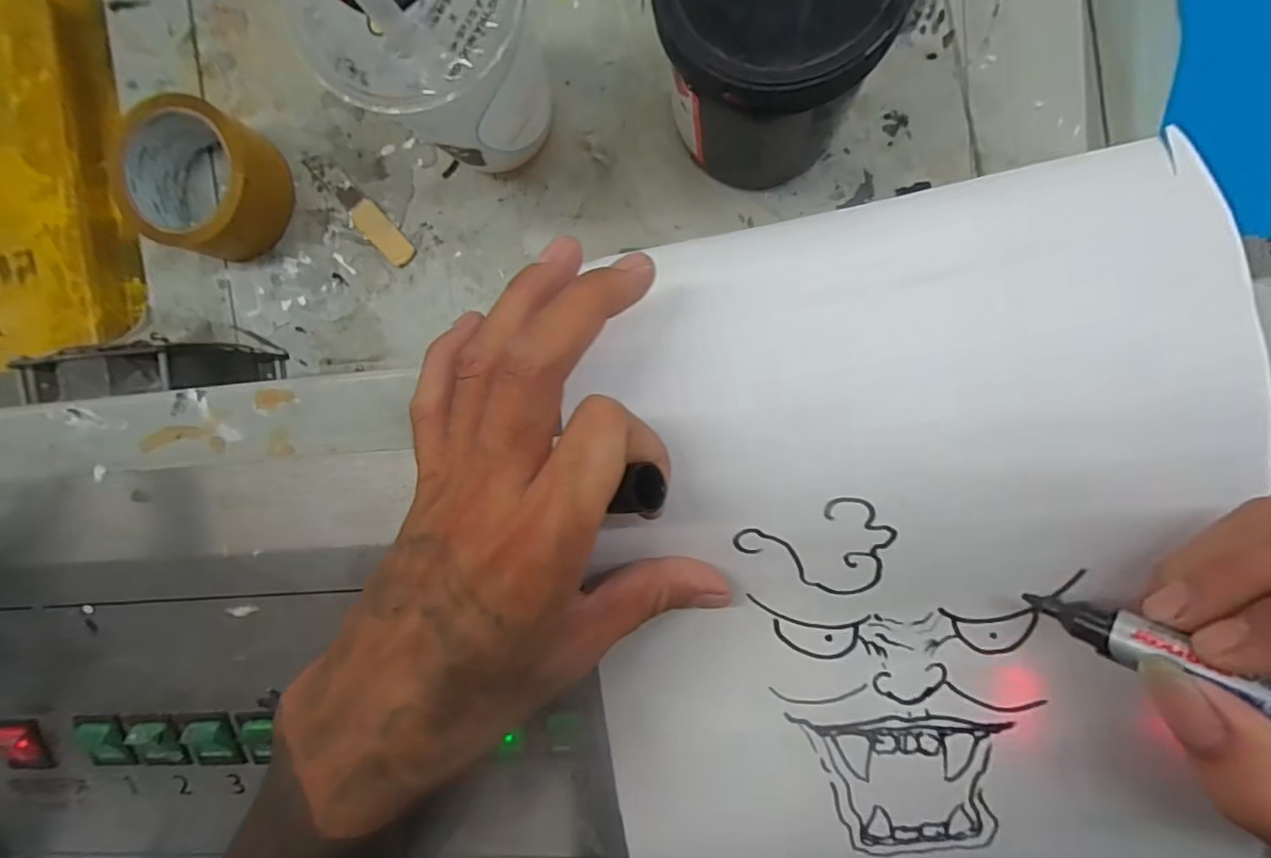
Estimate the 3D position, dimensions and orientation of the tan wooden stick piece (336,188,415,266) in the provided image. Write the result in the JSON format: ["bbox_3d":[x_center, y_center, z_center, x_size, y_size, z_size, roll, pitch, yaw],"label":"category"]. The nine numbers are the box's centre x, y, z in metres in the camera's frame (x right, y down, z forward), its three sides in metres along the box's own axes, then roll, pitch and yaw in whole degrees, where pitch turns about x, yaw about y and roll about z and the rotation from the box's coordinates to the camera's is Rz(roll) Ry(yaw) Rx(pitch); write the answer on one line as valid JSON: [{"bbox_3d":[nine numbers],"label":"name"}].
[{"bbox_3d":[-0.191,-0.150,0.416,0.071,0.004,0.023,45,98,2],"label":"tan wooden stick piece"}]

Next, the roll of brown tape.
[{"bbox_3d":[-0.309,-0.176,0.398,0.105,0.054,0.096,0,94,7],"label":"roll of brown tape"}]

